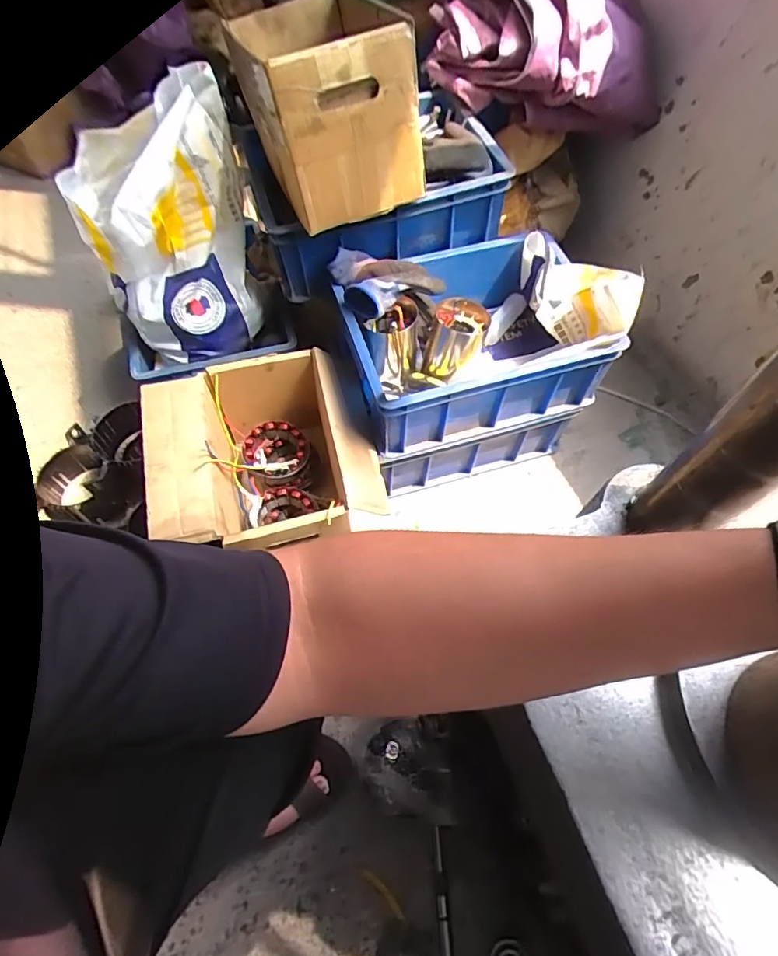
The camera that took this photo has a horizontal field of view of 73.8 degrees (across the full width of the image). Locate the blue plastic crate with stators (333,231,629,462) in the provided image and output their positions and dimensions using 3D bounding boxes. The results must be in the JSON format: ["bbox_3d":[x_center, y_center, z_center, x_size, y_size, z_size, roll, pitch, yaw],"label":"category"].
[{"bbox_3d":[0.123,-0.234,0.857,0.378,0.167,0.286,-16,62,-10],"label":"blue plastic crate with stators"}]

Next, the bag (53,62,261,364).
[{"bbox_3d":[-0.328,-0.366,0.816,0.241,0.335,0.177,-19,63,-12],"label":"bag"}]

